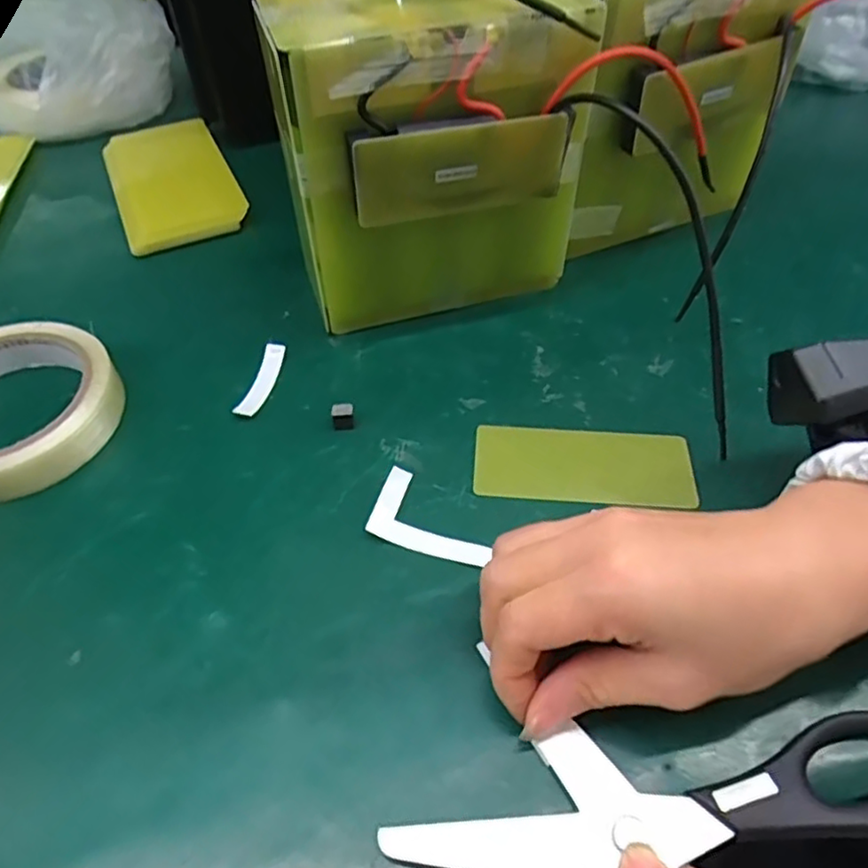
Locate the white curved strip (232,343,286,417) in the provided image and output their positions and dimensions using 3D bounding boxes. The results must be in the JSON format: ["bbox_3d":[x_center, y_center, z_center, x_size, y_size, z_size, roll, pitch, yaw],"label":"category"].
[{"bbox_3d":[-0.087,-0.027,0.330,0.012,0.007,0.048,8,53,7],"label":"white curved strip"}]

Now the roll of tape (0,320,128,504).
[{"bbox_3d":[-0.202,-0.013,0.311,0.096,0.023,0.096,34,60,24],"label":"roll of tape"}]

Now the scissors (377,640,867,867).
[{"bbox_3d":[0.074,0.125,0.187,0.158,0.019,0.150,24,56,18],"label":"scissors"}]

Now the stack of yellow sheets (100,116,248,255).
[{"bbox_3d":[-0.181,-0.175,0.447,0.077,0.013,0.135,-21,55,-15],"label":"stack of yellow sheets"}]

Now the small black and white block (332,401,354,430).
[{"bbox_3d":[-0.044,-0.009,0.312,0.010,0.012,0.008,-6,52,-4],"label":"small black and white block"}]

